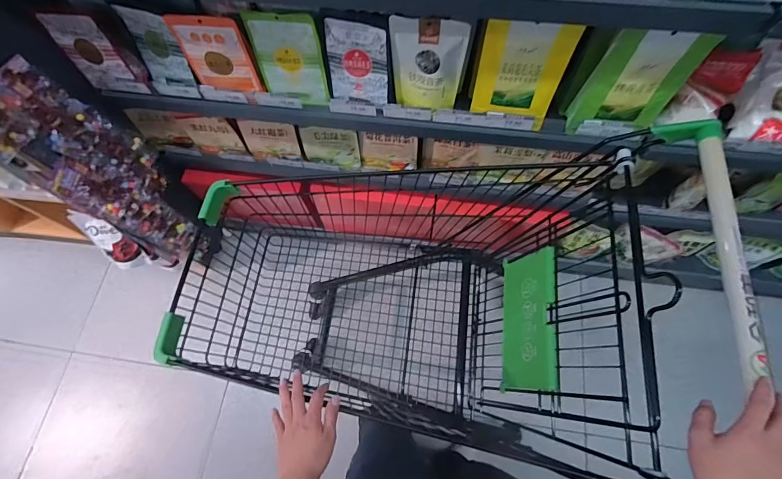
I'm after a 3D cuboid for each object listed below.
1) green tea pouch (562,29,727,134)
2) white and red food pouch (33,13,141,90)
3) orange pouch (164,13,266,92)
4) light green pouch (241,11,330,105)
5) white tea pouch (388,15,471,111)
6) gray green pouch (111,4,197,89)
[{"bbox_3d":[0.422,-0.276,0.666,0.143,0.210,0.052,0,69,2],"label":"green tea pouch"},{"bbox_3d":[-0.605,-0.377,0.780,0.105,0.154,0.015,5,60,1],"label":"white and red food pouch"},{"bbox_3d":[-0.335,-0.353,0.737,0.130,0.155,0.024,5,69,4],"label":"orange pouch"},{"bbox_3d":[-0.198,-0.345,0.745,0.131,0.172,0.043,9,70,5],"label":"light green pouch"},{"bbox_3d":[0.067,-0.314,0.708,0.137,0.176,0.041,6,69,4],"label":"white tea pouch"},{"bbox_3d":[-0.467,-0.378,0.780,0.119,0.162,0.024,15,58,5],"label":"gray green pouch"}]

